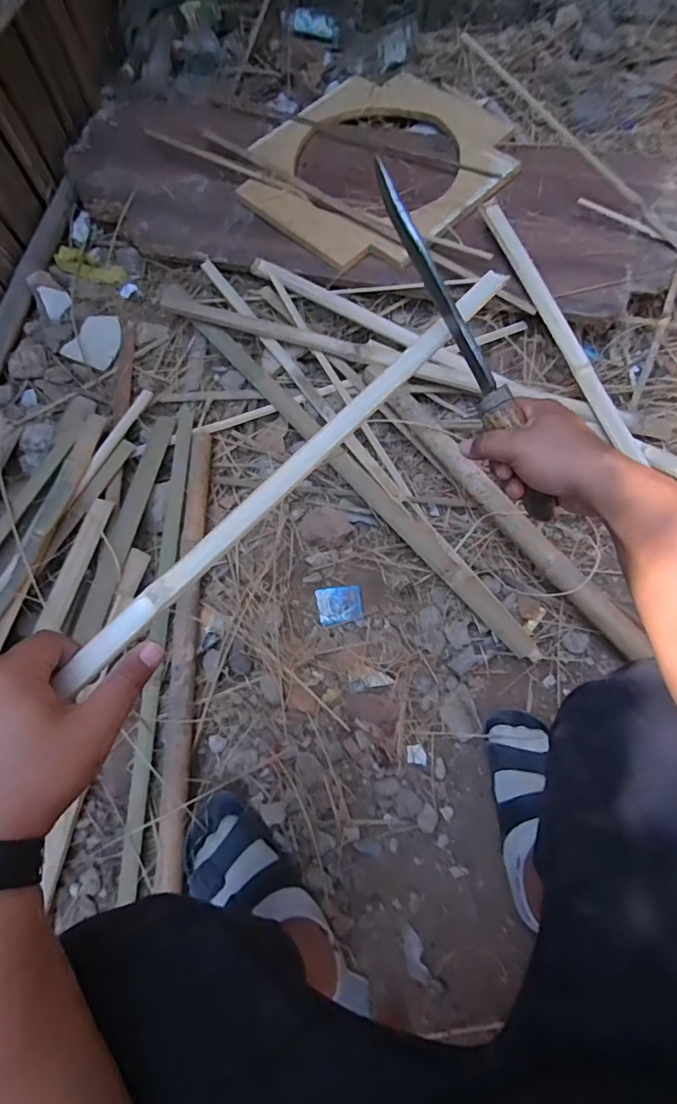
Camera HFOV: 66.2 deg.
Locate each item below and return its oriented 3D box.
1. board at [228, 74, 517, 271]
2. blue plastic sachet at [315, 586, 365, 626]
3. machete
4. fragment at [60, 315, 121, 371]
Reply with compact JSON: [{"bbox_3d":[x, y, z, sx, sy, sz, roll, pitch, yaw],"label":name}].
[{"bbox_3d":[0.082,-0.791,1.049,0.499,0.027,0.461,-44,73,-10],"label":"board"},{"bbox_3d":[0.003,0.085,0.848,0.073,0.006,0.061,-9,67,-2],"label":"blue plastic sachet"},{"bbox_3d":[0.108,-0.171,0.440,0.023,0.042,0.324,-28,95,-7],"label":"machete"},{"bbox_3d":[-0.462,-0.405,0.981,0.096,0.017,0.104,17,74,7],"label":"fragment"}]

